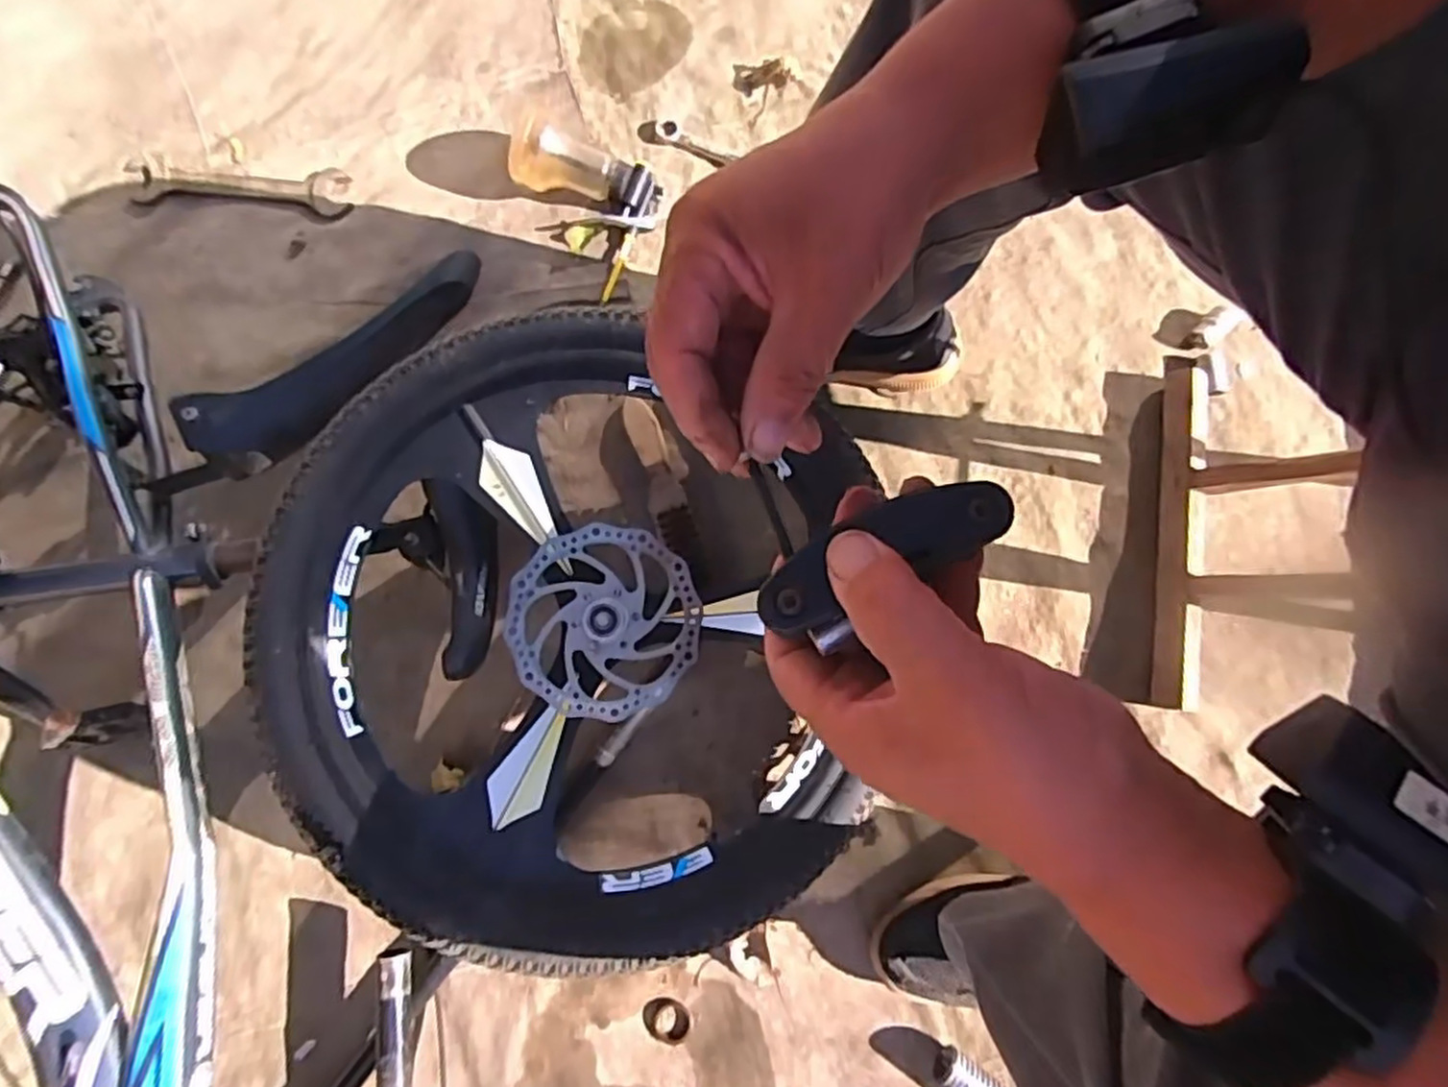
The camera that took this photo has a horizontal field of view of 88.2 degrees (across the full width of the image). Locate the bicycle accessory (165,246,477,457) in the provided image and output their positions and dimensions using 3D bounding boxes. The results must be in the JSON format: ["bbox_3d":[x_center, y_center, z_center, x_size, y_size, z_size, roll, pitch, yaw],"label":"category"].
[{"bbox_3d":[-0.365,-0.185,0.723,0.065,0.059,0.313,42,67,8],"label":"bicycle accessory"}]

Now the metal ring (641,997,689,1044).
[{"bbox_3d":[-0.054,0.442,0.693,0.043,0.007,0.035,24,80,6],"label":"metal ring"}]

